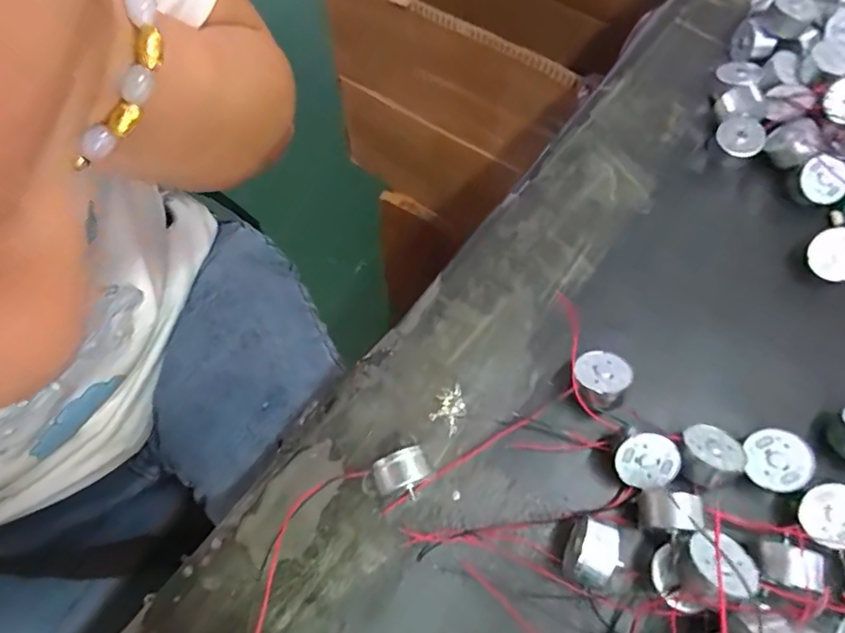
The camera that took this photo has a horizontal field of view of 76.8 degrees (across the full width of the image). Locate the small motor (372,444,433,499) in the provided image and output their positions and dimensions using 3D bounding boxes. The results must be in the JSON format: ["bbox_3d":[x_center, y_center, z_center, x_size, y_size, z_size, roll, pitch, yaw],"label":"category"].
[{"bbox_3d":[-0.008,0.064,0.212,0.022,0.024,0.017,-18,67,-8],"label":"small motor"}]

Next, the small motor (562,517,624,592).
[{"bbox_3d":[0.063,0.090,0.203,0.018,0.018,0.023,24,68,11],"label":"small motor"}]

